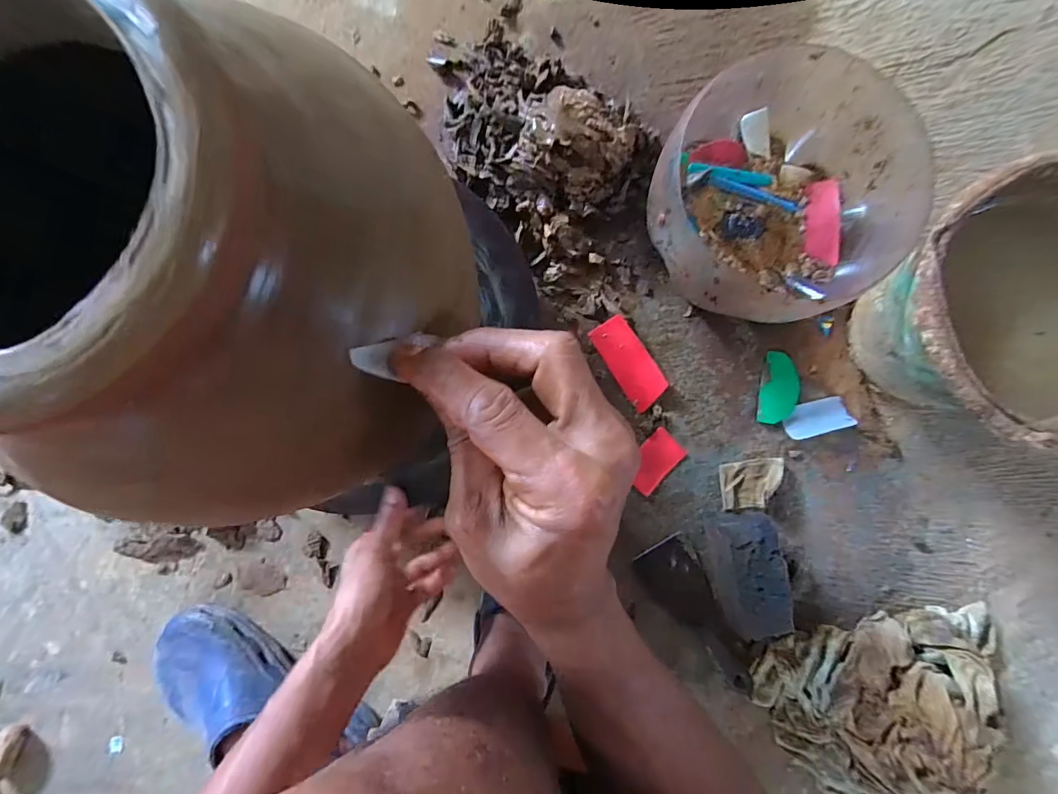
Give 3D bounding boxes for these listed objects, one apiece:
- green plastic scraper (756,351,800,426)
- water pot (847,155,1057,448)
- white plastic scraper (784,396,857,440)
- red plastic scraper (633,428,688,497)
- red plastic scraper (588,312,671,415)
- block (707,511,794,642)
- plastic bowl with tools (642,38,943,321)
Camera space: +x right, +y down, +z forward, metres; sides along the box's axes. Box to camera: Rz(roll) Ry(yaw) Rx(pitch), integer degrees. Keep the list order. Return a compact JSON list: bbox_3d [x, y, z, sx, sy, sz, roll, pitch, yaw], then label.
[{"bbox_3d":[0.299,-0.009,0.539,0.042,0.004,0.084,10,87,6],"label":"green plastic scraper"},{"bbox_3d":[0.472,-0.084,0.464,0.270,0.169,0.243,1,91,-1],"label":"water pot"},{"bbox_3d":[0.341,0.024,0.535,0.076,0.008,0.039,-15,71,1],"label":"white plastic scraper"},{"bbox_3d":[0.148,0.077,0.537,0.045,0.005,0.072,43,89,-1],"label":"red plastic scraper"},{"bbox_3d":[0.119,-0.041,0.535,0.047,0.004,0.109,-32,90,19],"label":"red plastic scraper"},{"bbox_3d":[0.243,0.195,0.509,0.071,0.062,0.120,-10,91,-1],"label":"block"},{"bbox_3d":[0.252,-0.213,0.482,0.256,0.133,0.238,0,91,-1],"label":"plastic bowl with tools"}]

